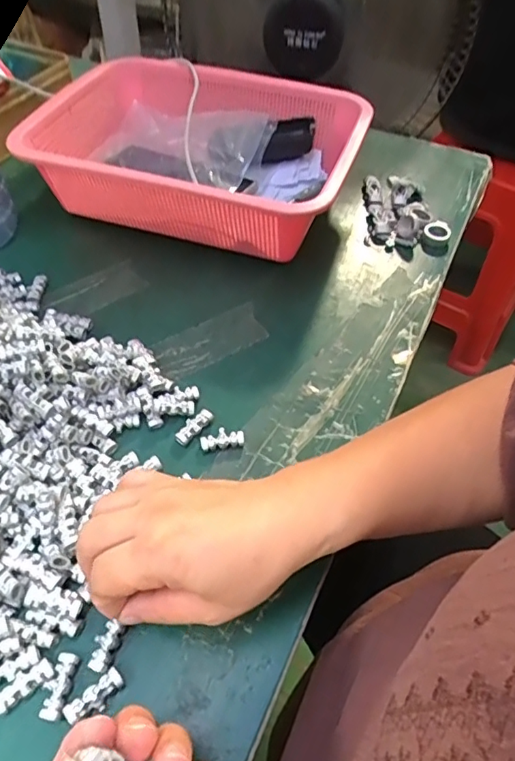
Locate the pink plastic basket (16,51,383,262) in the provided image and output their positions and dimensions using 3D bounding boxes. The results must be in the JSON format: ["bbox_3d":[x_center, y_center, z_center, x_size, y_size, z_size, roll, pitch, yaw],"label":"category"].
[{"bbox_3d":[-0.049,-0.223,0.518,0.295,0.095,0.222,17,53,11],"label":"pink plastic basket"}]

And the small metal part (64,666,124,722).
[{"bbox_3d":[-0.083,0.161,0.267,0.030,0.006,0.011,-32,59,-24],"label":"small metal part"}]

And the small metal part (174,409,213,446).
[{"bbox_3d":[-0.045,0.031,0.369,0.012,0.007,0.030,34,58,23],"label":"small metal part"}]

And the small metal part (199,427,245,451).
[{"bbox_3d":[-0.025,0.040,0.365,0.029,0.007,0.014,-10,52,-9],"label":"small metal part"}]

